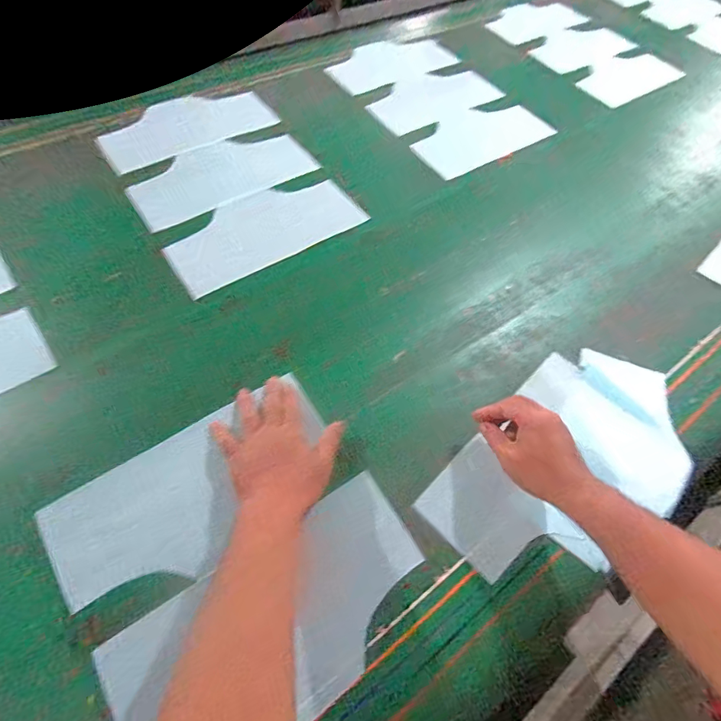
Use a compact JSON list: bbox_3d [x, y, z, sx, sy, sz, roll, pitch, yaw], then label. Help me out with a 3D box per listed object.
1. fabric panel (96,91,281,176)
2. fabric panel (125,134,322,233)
[{"bbox_3d":[-0.339,-0.465,0.852,0.335,0.011,0.151,-35,77,-25],"label":"fabric panel"},{"bbox_3d":[-0.258,-0.351,0.805,0.326,0.007,0.160,-29,68,-20],"label":"fabric panel"}]

